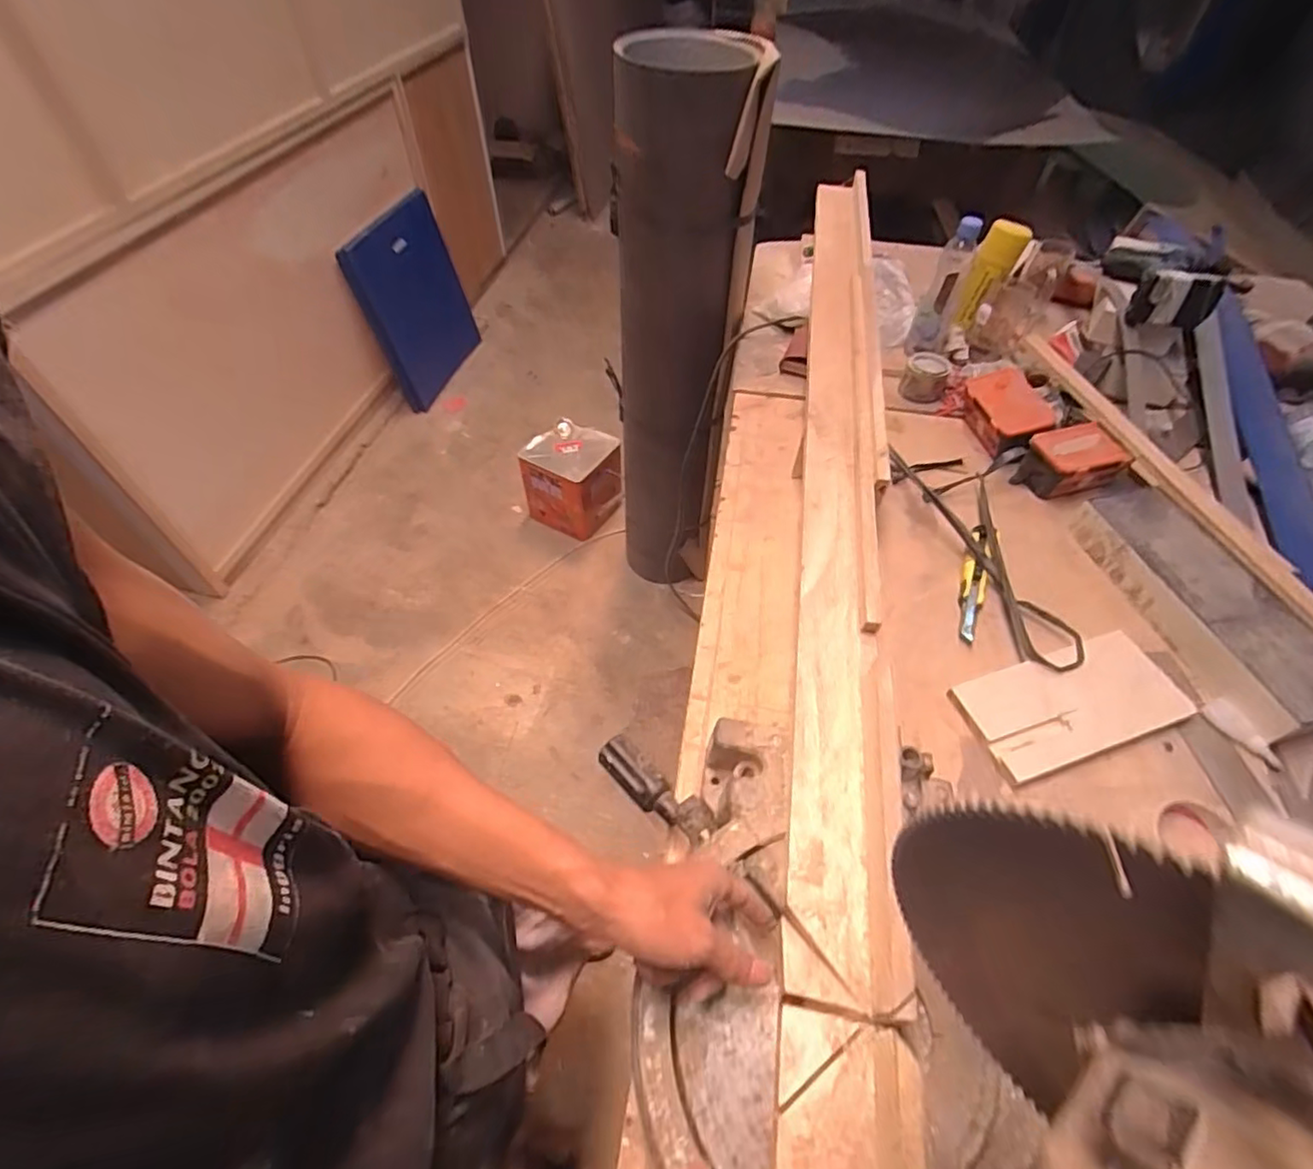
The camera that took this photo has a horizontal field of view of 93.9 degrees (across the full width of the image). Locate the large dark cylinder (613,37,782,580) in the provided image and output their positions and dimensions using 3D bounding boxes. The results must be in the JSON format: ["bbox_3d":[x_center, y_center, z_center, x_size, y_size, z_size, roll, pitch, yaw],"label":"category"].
[{"bbox_3d":[0.035,-0.481,1.415,0.250,1.144,0.257,-1,52,-2],"label":"large dark cylinder"}]

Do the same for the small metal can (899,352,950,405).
[{"bbox_3d":[0.472,-0.364,1.078,0.079,0.050,0.083,17,53,10],"label":"small metal can"}]

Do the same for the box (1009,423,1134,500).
[{"bbox_3d":[0.617,-0.183,0.920,0.130,0.069,0.084,-13,54,-13],"label":"box"}]

